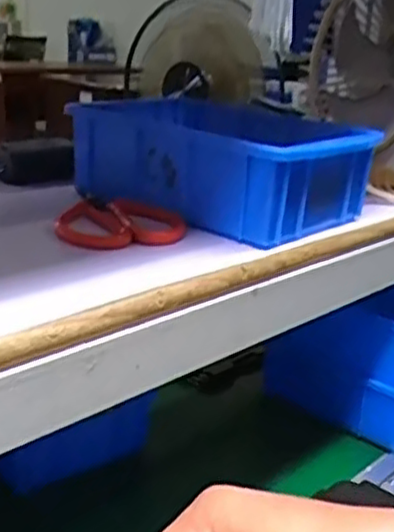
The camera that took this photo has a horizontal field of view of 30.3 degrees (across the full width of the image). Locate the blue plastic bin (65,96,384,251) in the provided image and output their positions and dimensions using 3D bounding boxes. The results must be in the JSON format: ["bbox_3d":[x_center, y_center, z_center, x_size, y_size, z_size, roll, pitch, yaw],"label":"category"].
[{"bbox_3d":[0.019,-0.075,0.526,0.190,0.061,0.132,16,23,36],"label":"blue plastic bin"}]

